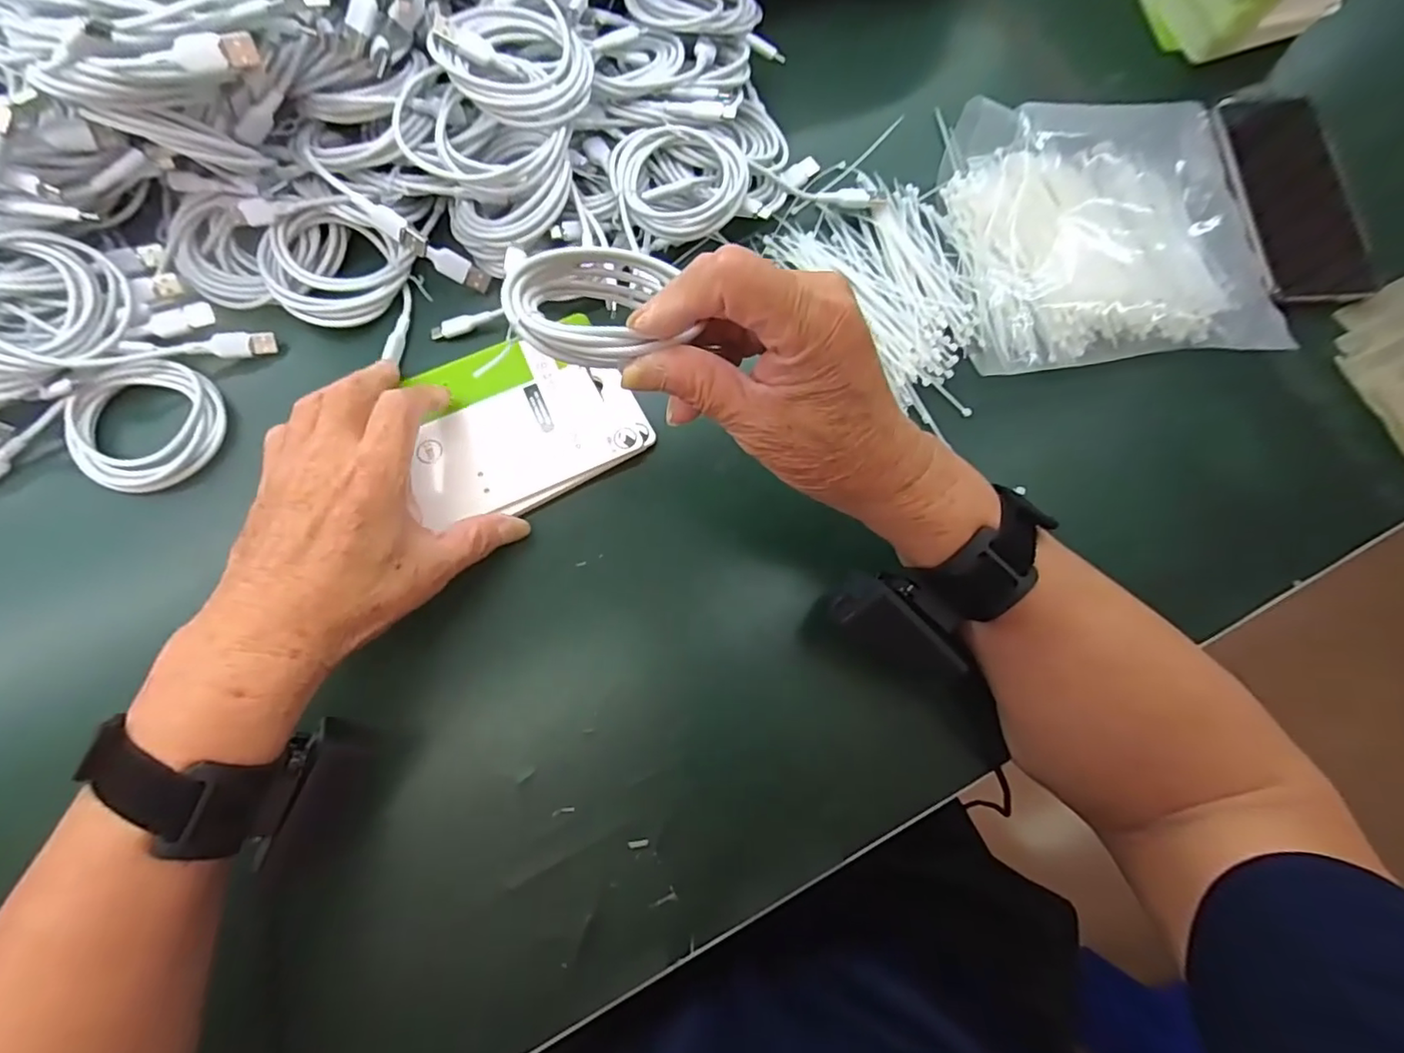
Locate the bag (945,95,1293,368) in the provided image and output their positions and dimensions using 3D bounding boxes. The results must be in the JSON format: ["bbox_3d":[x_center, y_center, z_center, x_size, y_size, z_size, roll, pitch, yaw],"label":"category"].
[{"bbox_3d":[0.259,-0.191,0.387,0.185,0.025,0.174,-7,84,-4],"label":"bag"}]

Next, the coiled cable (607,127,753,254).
[{"bbox_3d":[-0.013,-0.208,0.365,0.078,0.015,0.079,1,77,-3],"label":"coiled cable"}]

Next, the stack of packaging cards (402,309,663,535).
[{"bbox_3d":[-0.108,-0.063,0.361,0.136,0.010,0.097,-24,86,-6],"label":"stack of packaging cards"}]

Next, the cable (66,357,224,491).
[{"bbox_3d":[-0.325,-0.059,0.359,0.080,0.027,0.078,1,77,-3],"label":"cable"}]

